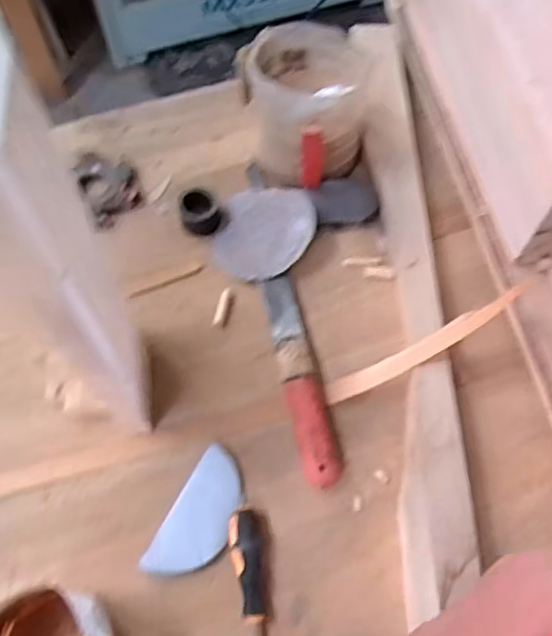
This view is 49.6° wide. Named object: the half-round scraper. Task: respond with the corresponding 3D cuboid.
[{"bbox_3d":[-0.064,0.173,0.520,0.053,0.006,0.113,28,66,4],"label":"half-round scraper"}]

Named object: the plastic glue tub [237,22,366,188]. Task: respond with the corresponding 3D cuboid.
[{"bbox_3d":[0.031,-0.225,0.653,0.135,0.125,0.120,10,63,3],"label":"plastic glue tub"}]

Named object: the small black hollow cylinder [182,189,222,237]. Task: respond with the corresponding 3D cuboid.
[{"bbox_3d":[-0.083,-0.118,0.665,0.048,0.036,0.043,-8,63,-6],"label":"small black hollow cylinder"}]

